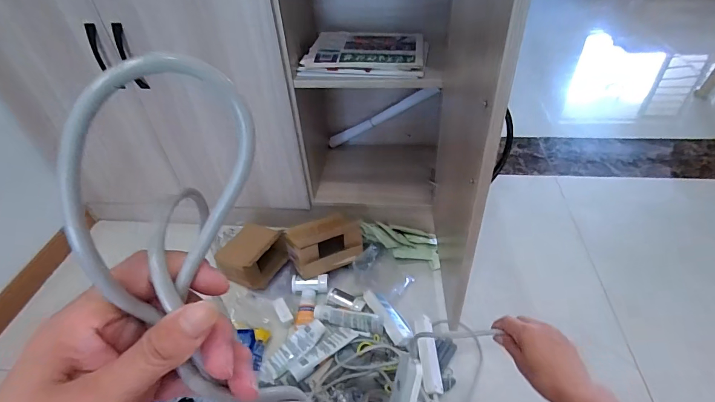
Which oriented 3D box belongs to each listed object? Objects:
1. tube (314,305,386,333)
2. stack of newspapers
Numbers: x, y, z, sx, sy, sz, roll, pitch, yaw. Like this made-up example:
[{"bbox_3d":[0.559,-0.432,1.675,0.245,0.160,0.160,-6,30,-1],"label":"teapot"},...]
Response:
[{"bbox_3d":[-0.023,0.290,0.943,0.175,0.035,0.035,7,43,13],"label":"tube"},{"bbox_3d":[0.020,-0.371,0.955,0.298,0.042,0.201,0,42,5],"label":"stack of newspapers"}]

